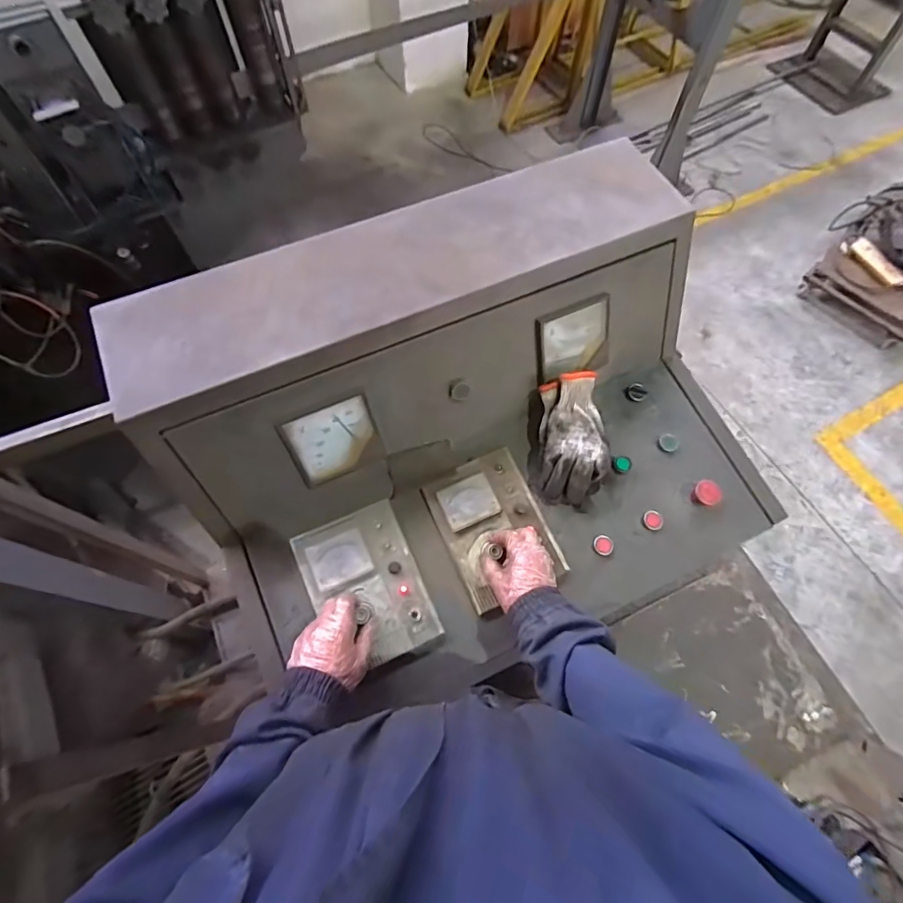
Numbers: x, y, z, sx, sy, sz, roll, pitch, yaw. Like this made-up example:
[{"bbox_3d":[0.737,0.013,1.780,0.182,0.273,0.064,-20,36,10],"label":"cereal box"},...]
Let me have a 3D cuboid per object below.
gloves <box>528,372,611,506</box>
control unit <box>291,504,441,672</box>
[{"bbox_3d":[0.183,-0.018,0.745,0.115,0.064,0.202,3,89,0],"label":"gloves"},{"bbox_3d":[-0.116,0.183,0.654,0.148,0.047,0.203,-24,68,-11],"label":"control unit"}]

